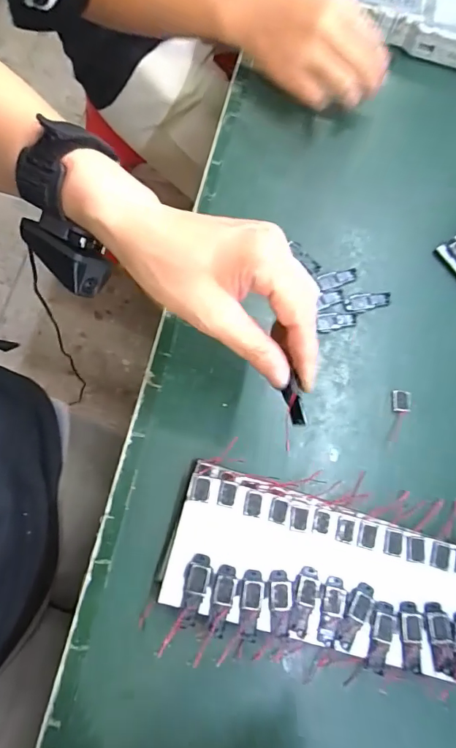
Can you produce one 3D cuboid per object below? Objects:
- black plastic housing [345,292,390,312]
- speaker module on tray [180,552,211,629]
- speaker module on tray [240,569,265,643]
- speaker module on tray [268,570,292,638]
[{"bbox_3d":[0.116,-0.060,0.362,0.040,0.004,0.015,-5,74,-7],"label":"black plastic housing"},{"bbox_3d":[-0.020,0.134,0.272,0.015,0.006,0.041,9,73,-3],"label":"speaker module on tray"},{"bbox_3d":[0.014,0.144,0.272,0.014,0.005,0.040,13,72,-2],"label":"speaker module on tray"},{"bbox_3d":[0.033,0.144,0.274,0.014,0.004,0.038,3,73,-5],"label":"speaker module on tray"}]

